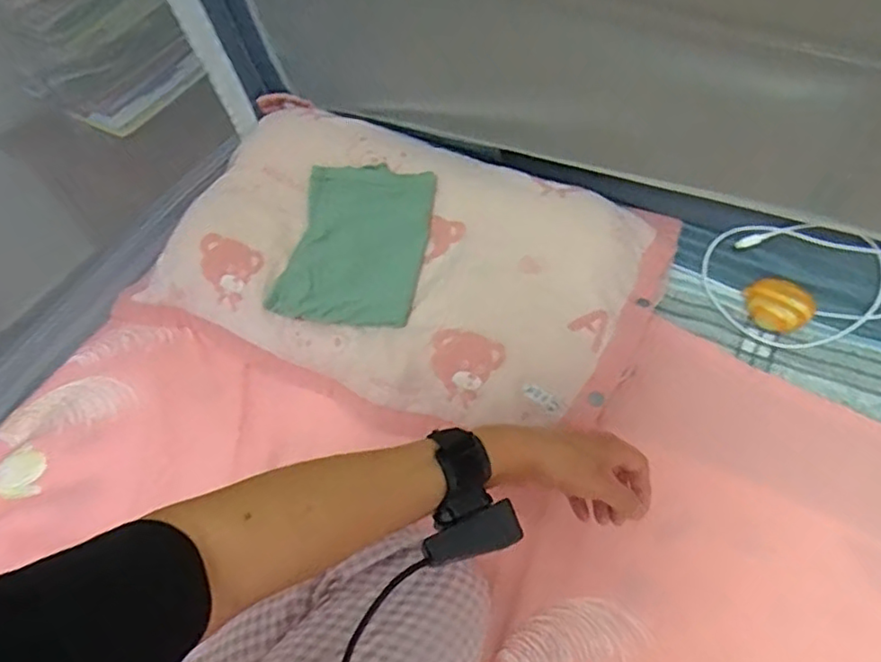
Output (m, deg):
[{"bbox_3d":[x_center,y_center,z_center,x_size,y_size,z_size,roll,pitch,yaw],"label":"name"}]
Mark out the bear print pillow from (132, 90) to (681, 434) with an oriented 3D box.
[{"bbox_3d":[-0.042,-0.079,0.718,0.534,0.097,0.321,20,61,17],"label":"bear print pillow"}]

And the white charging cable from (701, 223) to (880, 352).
[{"bbox_3d":[0.386,-0.043,0.676,0.197,0.020,0.126,22,99,18],"label":"white charging cable"}]

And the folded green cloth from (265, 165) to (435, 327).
[{"bbox_3d":[-0.090,-0.098,0.700,0.142,0.013,0.201,13,67,-1],"label":"folded green cloth"}]

